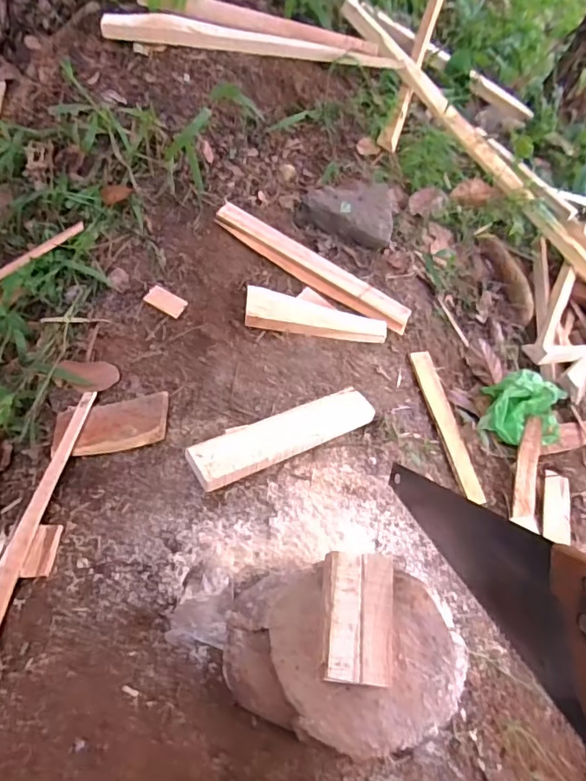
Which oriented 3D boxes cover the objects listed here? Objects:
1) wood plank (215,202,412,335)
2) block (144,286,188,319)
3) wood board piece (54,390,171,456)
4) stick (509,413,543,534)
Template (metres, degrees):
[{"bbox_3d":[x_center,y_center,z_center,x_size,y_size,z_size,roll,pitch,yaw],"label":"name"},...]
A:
[{"bbox_3d":[0.035,-0.224,0.970,0.395,0.031,0.054,33,57,4],"label":"wood plank"},{"bbox_3d":[-0.222,-0.157,0.927,0.073,0.013,0.039,28,56,18],"label":"block"},{"bbox_3d":[-0.284,0.054,0.816,0.190,0.022,0.087,-9,52,10],"label":"wood board piece"},{"bbox_3d":[0.439,0.149,0.986,0.044,0.021,0.242,16,53,10],"label":"stick"}]

